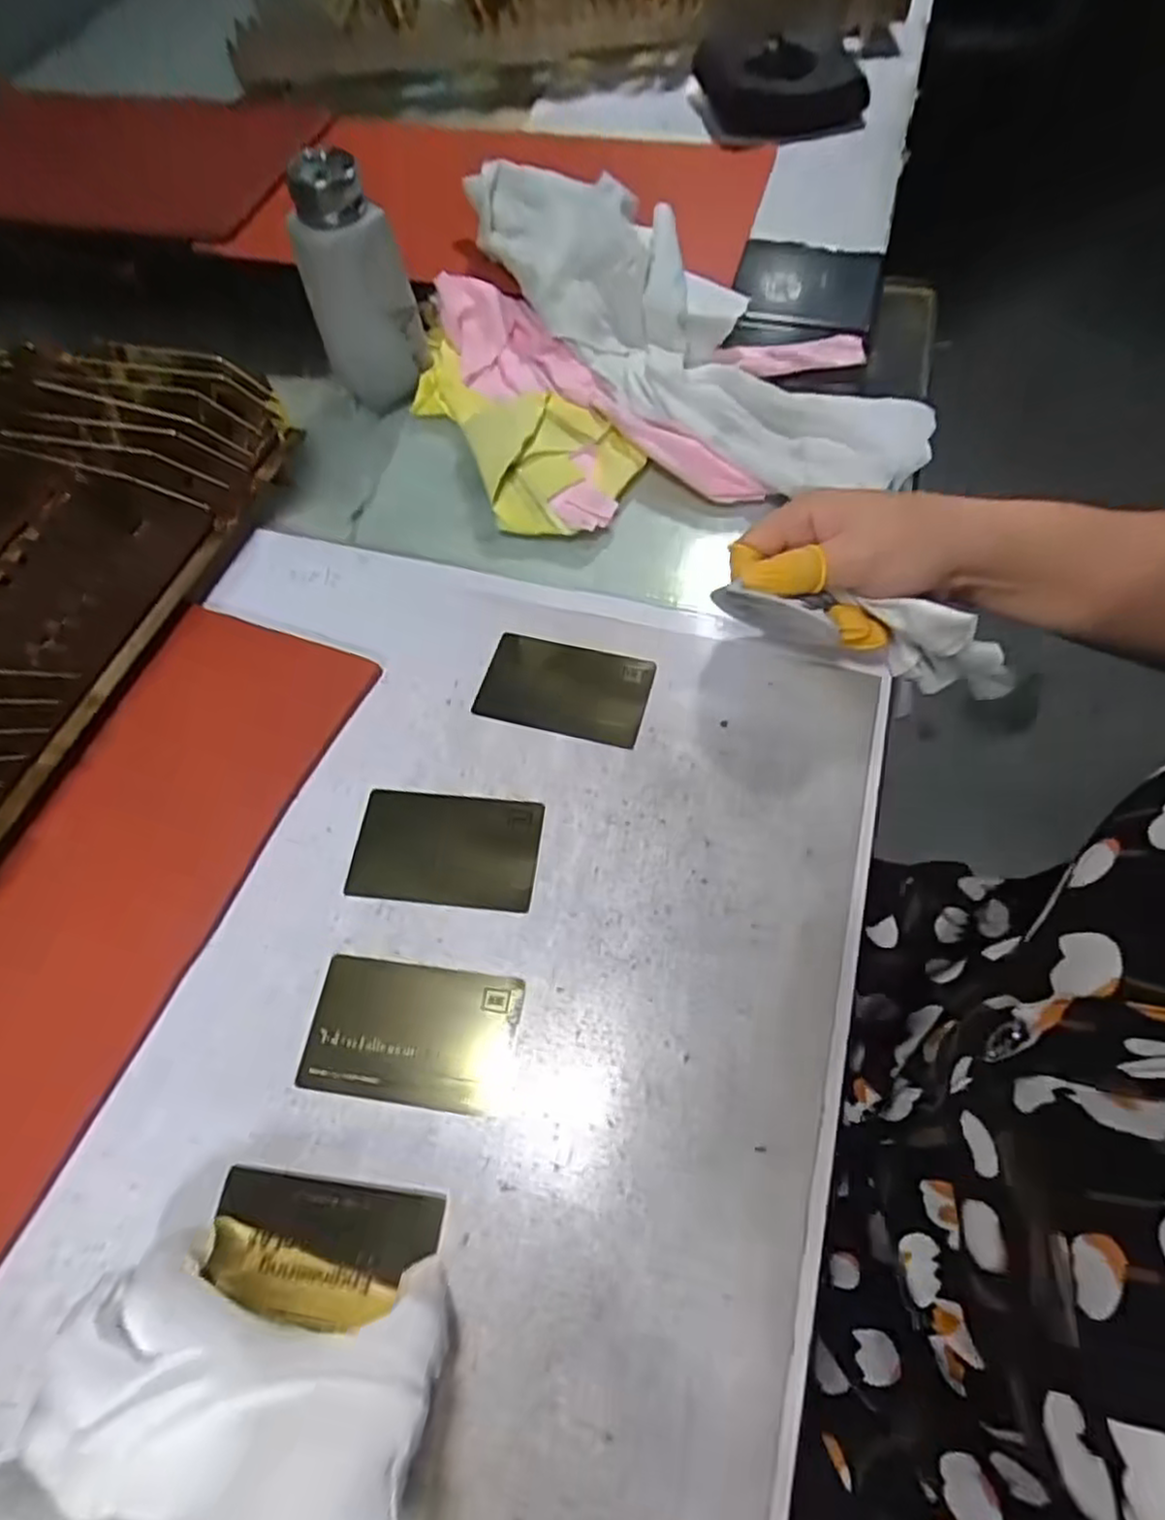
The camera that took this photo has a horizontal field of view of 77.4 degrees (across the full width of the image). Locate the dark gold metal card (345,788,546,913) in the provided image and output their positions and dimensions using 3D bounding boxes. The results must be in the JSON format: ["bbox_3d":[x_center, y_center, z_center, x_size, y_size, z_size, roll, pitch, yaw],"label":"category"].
[{"bbox_3d":[-0.063,0.040,0.334,0.084,0.004,0.053,5,62,6],"label":"dark gold metal card"}]

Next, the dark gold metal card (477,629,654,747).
[{"bbox_3d":[-0.009,-0.037,0.374,0.084,0.005,0.053,12,64,12],"label":"dark gold metal card"}]

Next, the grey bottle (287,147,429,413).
[{"bbox_3d":[-0.135,-0.284,0.444,0.055,0.128,0.050,-37,66,-15],"label":"grey bottle"}]

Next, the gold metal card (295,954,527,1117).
[{"bbox_3d":[-0.070,0.110,0.295,0.083,0.004,0.052,6,63,6],"label":"gold metal card"}]

